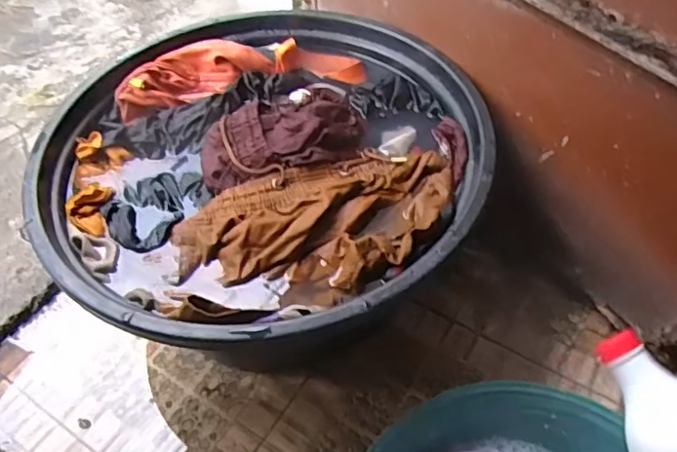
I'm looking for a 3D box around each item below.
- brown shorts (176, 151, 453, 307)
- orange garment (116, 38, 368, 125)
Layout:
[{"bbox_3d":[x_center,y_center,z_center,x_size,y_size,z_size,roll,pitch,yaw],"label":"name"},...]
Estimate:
[{"bbox_3d":[-0.015,0.003,0.651,0.325,0.061,0.171,-17,52,-10],"label":"brown shorts"},{"bbox_3d":[-0.143,-0.229,0.822,0.344,0.058,0.102,-13,52,-7],"label":"orange garment"}]

